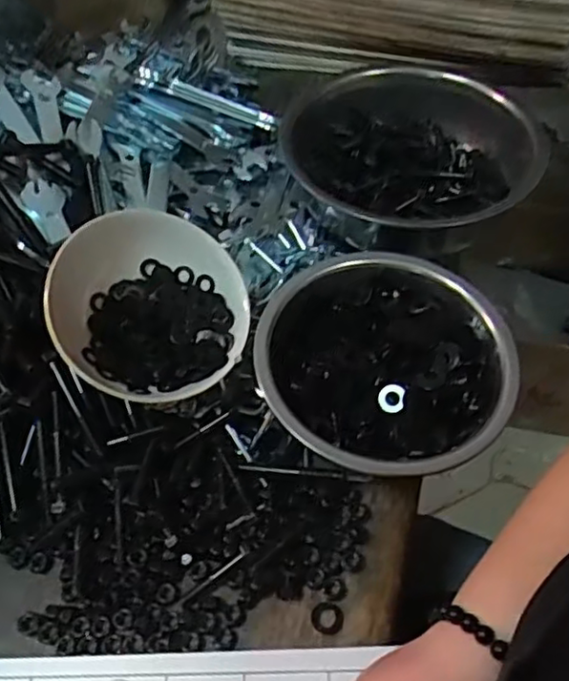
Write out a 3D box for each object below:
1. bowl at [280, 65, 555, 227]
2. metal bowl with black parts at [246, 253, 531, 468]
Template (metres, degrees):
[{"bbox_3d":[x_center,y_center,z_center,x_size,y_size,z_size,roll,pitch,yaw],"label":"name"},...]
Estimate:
[{"bbox_3d":[0.104,-0.159,0.590,0.202,0.065,0.226,-5,54,-3],"label":"bowl"},{"bbox_3d":[0.063,0.012,0.466,0.161,0.072,0.165,0,53,1],"label":"metal bowl with black parts"}]

